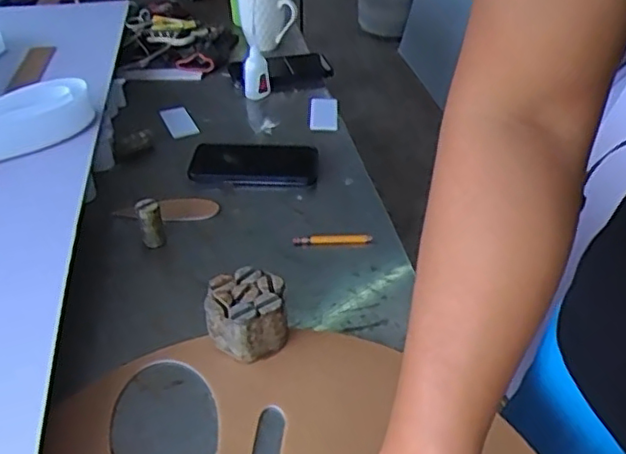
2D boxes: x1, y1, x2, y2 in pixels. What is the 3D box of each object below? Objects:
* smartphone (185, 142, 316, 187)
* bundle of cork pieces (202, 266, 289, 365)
[{"bbox_3d":[-0.076,-0.083,0.816,0.161,0.017,0.089,0,38,2],"label":"smartphone"},{"bbox_3d":[-0.061,0.081,0.576,0.072,0.054,0.074,-6,38,-6],"label":"bundle of cork pieces"}]

